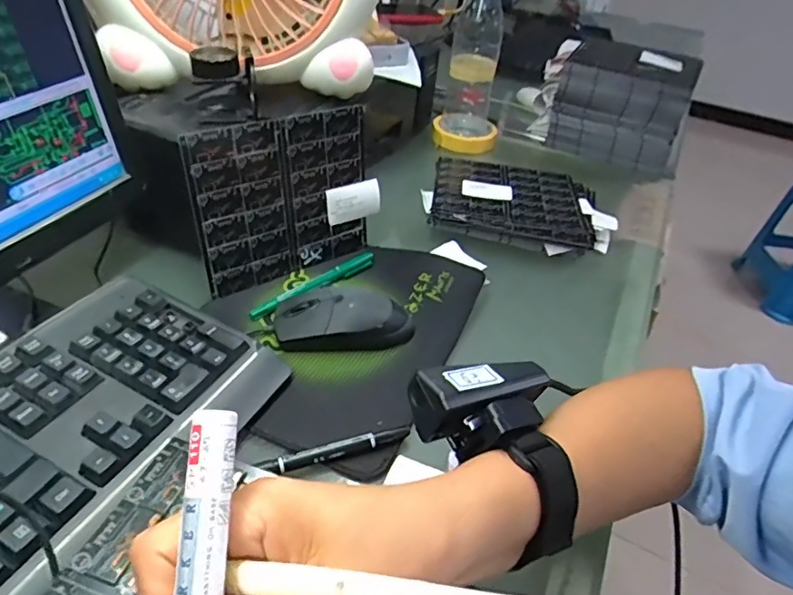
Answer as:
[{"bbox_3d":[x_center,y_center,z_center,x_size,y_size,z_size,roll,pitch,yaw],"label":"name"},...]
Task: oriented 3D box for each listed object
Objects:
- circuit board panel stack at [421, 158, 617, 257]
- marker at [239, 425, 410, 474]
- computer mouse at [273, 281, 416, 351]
[{"bbox_3d":[0.144,-0.112,0.650,0.209,0.027,0.148,12,39,6],"label":"circuit board panel stack"},{"bbox_3d":[-0.043,0.102,0.366,0.107,0.013,0.012,-9,41,-19],"label":"marker"},{"bbox_3d":[-0.041,0.017,0.451,0.109,0.033,0.053,4,38,-4],"label":"computer mouse"}]

